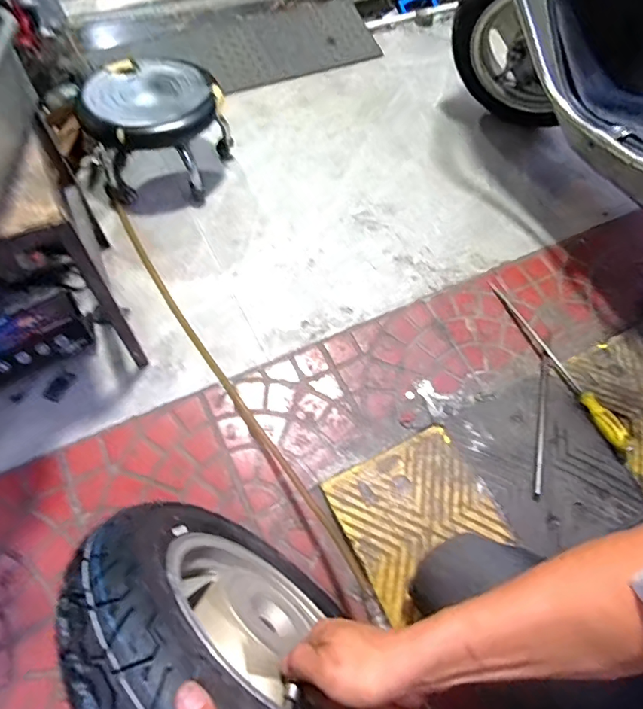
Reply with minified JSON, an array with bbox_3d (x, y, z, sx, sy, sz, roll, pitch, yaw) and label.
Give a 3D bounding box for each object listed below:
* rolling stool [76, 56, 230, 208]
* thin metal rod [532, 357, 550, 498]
[{"bbox_3d":[-0.374,-0.532,1.094,0.290,0.202,0.274,1,61,-1],"label":"rolling stool"},{"bbox_3d":[0.407,0.124,0.845,0.015,0.015,0.289,16,61,7],"label":"thin metal rod"}]

